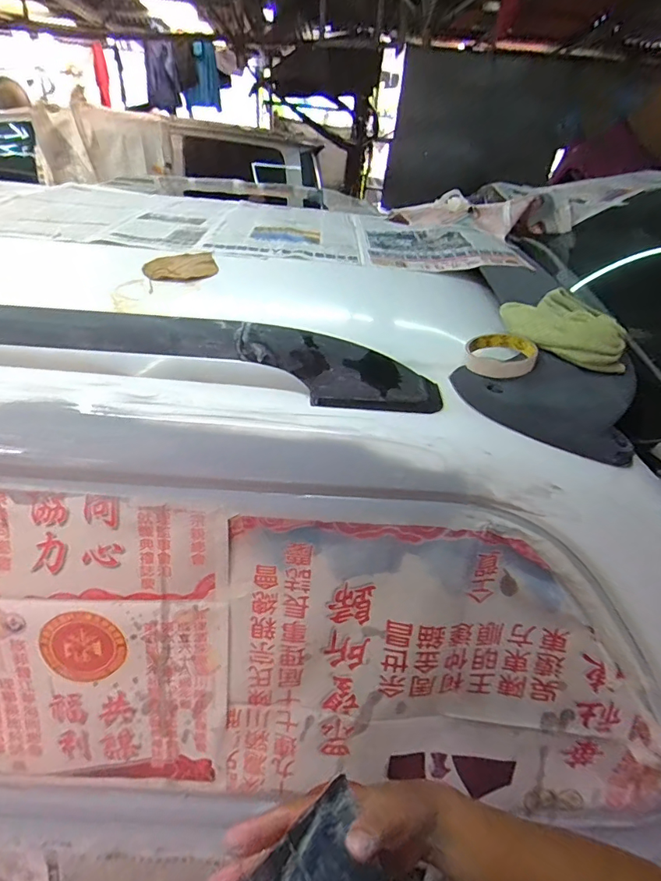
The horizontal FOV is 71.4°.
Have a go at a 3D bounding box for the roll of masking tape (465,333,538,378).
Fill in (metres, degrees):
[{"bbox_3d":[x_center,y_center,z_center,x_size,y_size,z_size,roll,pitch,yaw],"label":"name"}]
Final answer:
[{"bbox_3d":[0.207,-0.104,0.562,0.080,0.026,0.086,21,39,18],"label":"roll of masking tape"}]

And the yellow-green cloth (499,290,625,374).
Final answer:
[{"bbox_3d":[0.294,-0.153,0.591,0.076,0.057,0.165,-3,38,-13],"label":"yellow-green cloth"}]

